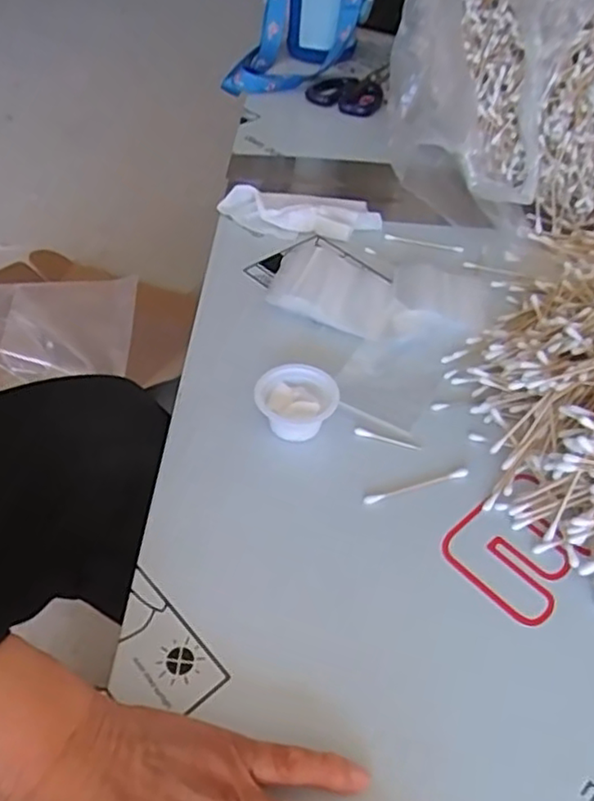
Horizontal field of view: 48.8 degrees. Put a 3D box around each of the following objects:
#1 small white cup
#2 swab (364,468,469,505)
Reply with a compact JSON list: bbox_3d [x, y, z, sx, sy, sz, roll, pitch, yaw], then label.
[{"bbox_3d":[0.000,0.001,0.439,0.051,0.031,0.045,16,48,10],"label":"small white cup"},{"bbox_3d":[0.076,0.054,0.414,0.071,0.004,0.006,-12,49,-15],"label":"swab"}]

